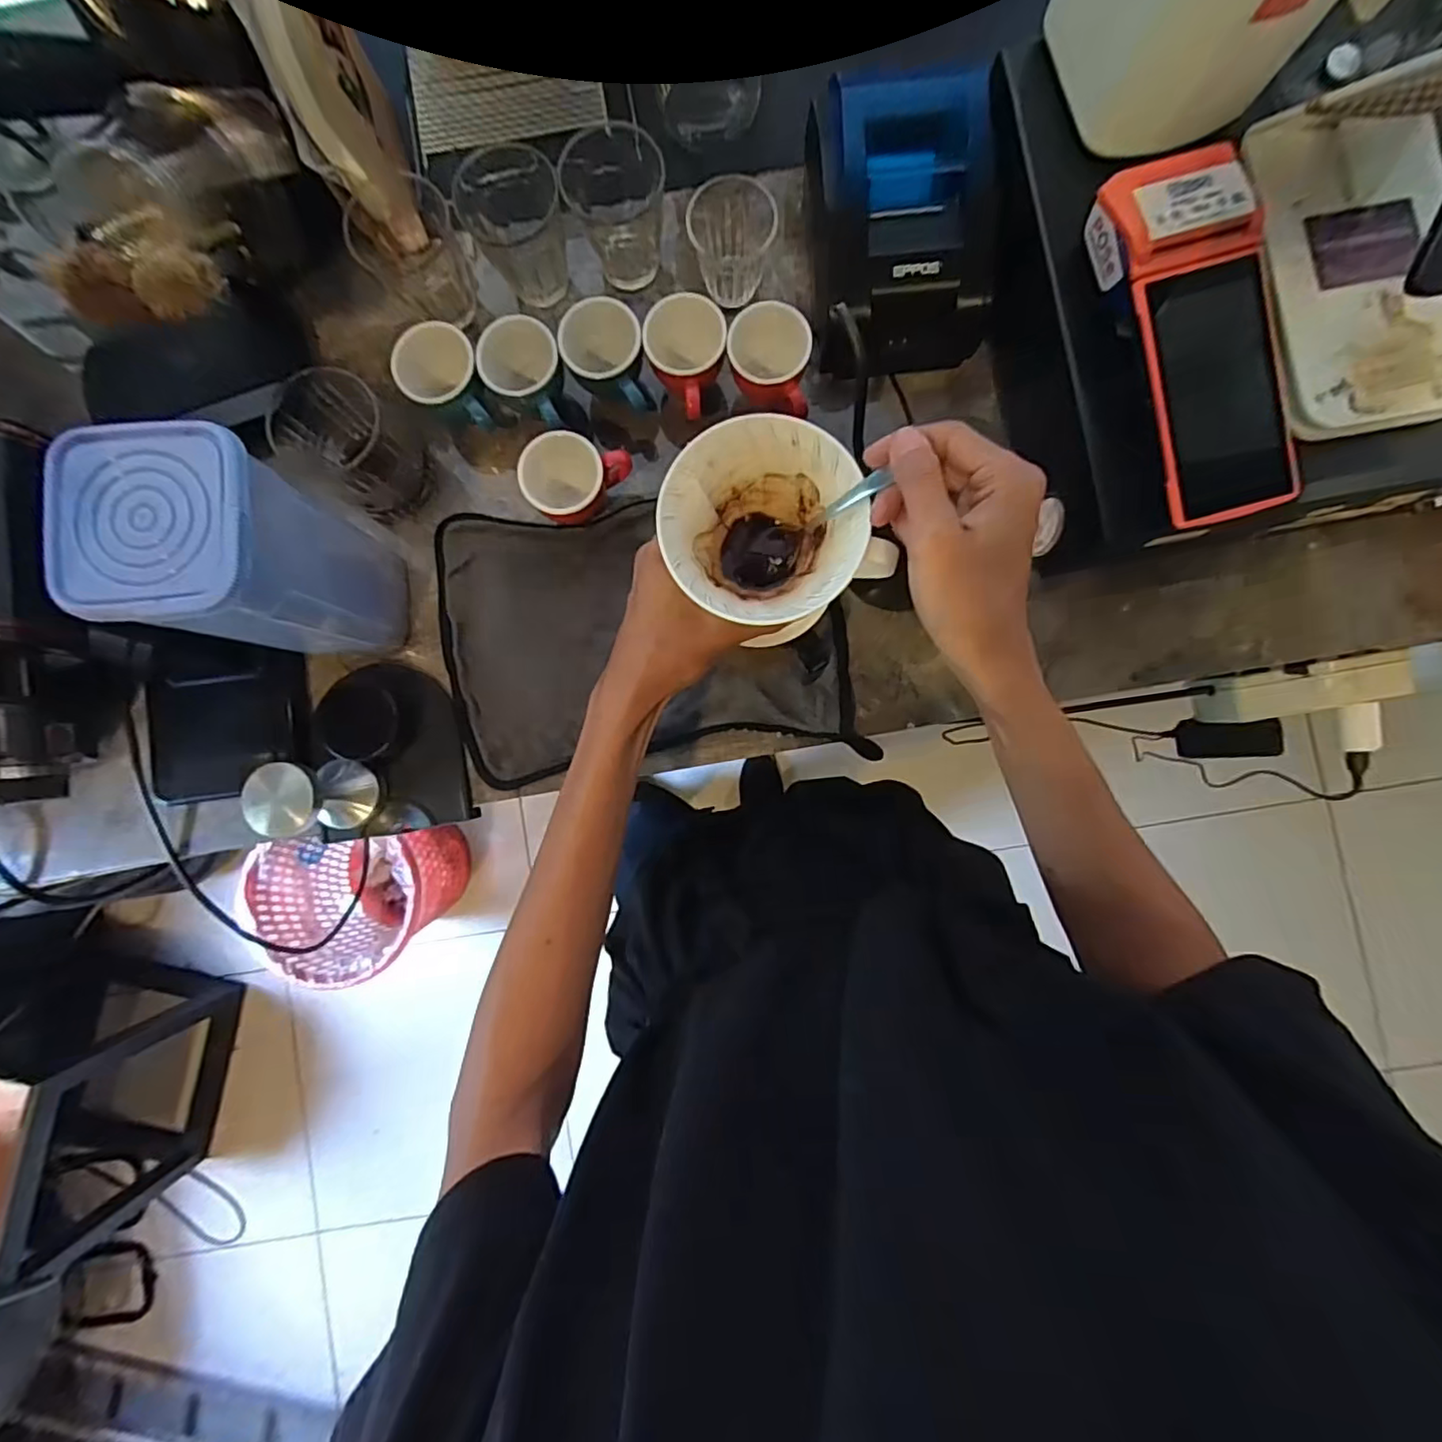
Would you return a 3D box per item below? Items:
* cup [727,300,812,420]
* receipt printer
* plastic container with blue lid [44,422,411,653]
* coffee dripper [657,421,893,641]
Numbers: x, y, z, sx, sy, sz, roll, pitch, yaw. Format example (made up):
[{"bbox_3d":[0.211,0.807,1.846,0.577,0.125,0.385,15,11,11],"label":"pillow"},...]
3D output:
[{"bbox_3d":[0.037,-0.276,0.475,0.060,0.046,0.076,1,87,1],"label":"cup"},{"bbox_3d":[0.135,-0.361,0.457,0.133,0.095,0.144,-10,86,1],"label":"receipt printer"},{"bbox_3d":[-0.310,-0.107,0.420,0.104,0.190,0.112,-3,86,1],"label":"plastic container with blue lid"},{"bbox_3d":[0.026,-0.106,0.367,0.110,0.086,0.112,-23,86,0],"label":"coffee dripper"}]

